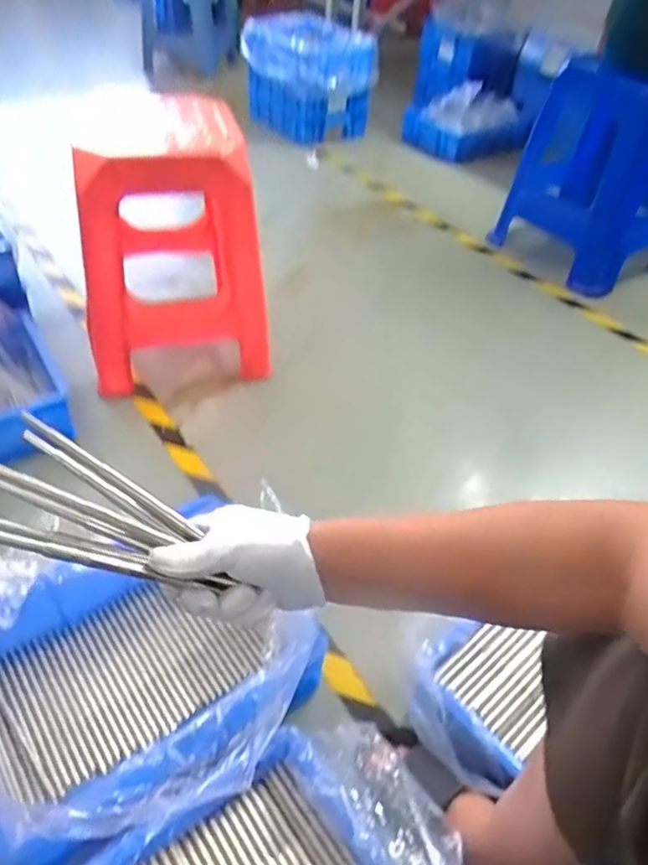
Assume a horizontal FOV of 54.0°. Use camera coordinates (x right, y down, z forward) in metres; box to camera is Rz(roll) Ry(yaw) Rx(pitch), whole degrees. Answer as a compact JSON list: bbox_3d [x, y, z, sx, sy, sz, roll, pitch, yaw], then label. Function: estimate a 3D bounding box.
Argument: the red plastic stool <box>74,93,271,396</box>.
[{"bbox_3d":[-0.317,-0.410,1.332,0.353,0.453,0.431,-6,44,-10],"label":"red plastic stool"}]

